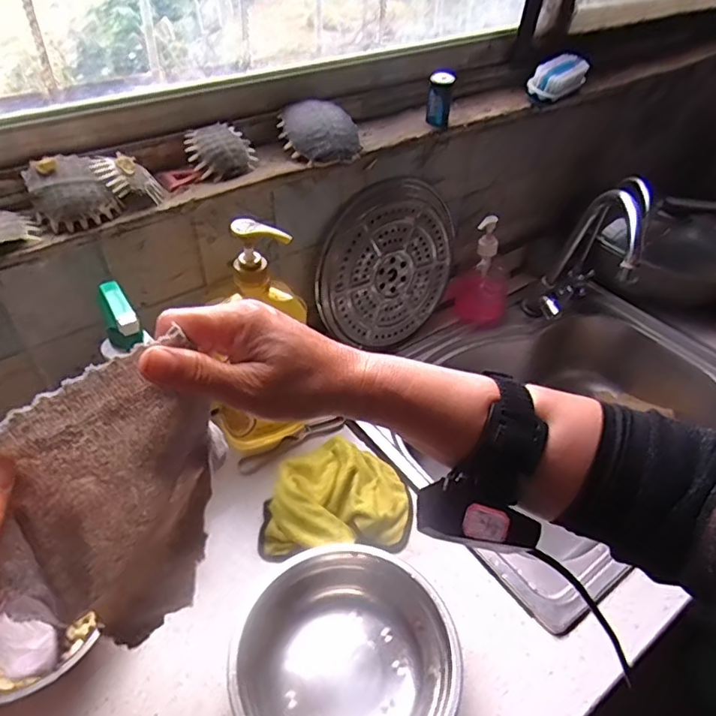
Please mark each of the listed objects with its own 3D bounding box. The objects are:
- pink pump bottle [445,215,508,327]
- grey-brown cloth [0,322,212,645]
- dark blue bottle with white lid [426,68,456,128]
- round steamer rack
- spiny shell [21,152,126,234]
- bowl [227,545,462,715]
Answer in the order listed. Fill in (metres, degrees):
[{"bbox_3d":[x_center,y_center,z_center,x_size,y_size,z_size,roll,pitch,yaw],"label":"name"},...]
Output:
[{"bbox_3d":[0.200,-0.134,0.899,0.101,0.171,0.067,11,44,8],"label":"pink pump bottle"},{"bbox_3d":[-0.132,0.109,0.328,0.046,0.239,0.123,32,49,24],"label":"grey-brown cloth"},{"bbox_3d":[0.110,-0.349,0.744,0.030,0.067,0.032,5,43,1],"label":"dark blue bottle with white lid"},{"bbox_3d":[0.050,-0.135,0.809,0.247,0.236,0.018,-34,40,-21],"label":"round steamer rack"},{"bbox_3d":[-0.283,-0.165,0.545,0.074,0.045,0.079,31,50,26],"label":"spiny shell"},{"bbox_3d":[-0.011,0.286,0.514,0.196,0.059,0.192,2,43,-2],"label":"bowl"}]

